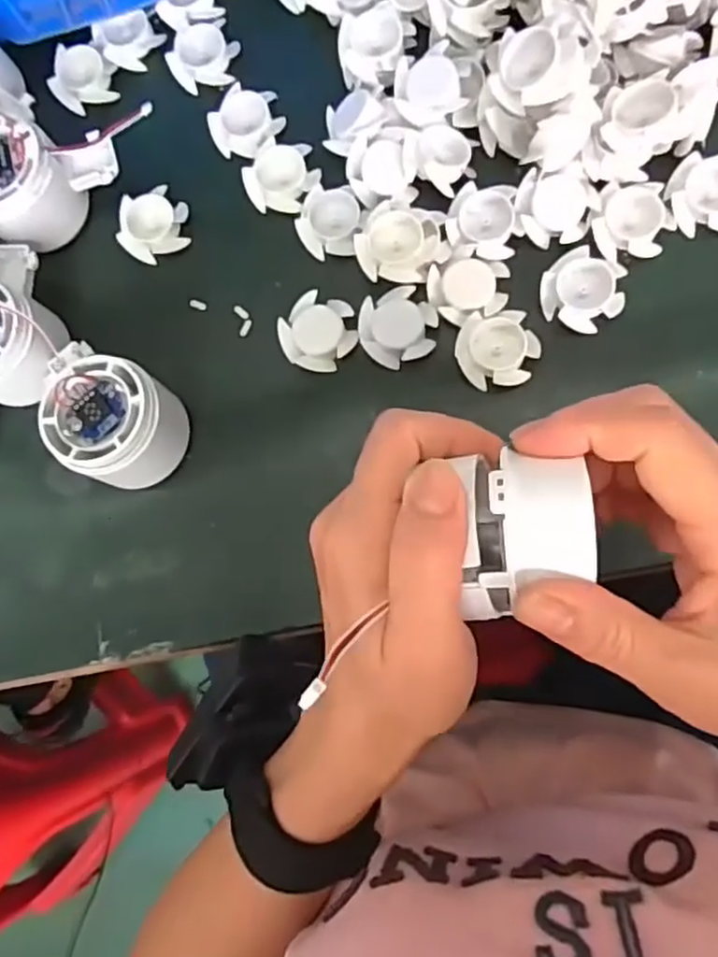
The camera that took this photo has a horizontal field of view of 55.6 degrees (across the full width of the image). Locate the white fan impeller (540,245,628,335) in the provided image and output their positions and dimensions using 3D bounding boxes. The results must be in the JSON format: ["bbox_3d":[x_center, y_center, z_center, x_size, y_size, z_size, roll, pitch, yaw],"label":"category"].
[{"bbox_3d":[0.113,-0.094,0.344,0.039,0.011,0.036,36,89,10],"label":"white fan impeller"}]

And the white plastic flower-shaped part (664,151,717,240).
[{"bbox_3d":[0.176,-0.144,0.344,0.039,0.012,0.037,-8,82,7],"label":"white plastic flower-shaped part"}]

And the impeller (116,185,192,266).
[{"bbox_3d":[-0.116,-0.144,0.386,0.038,0.011,0.039,-3,83,7],"label":"impeller"}]

